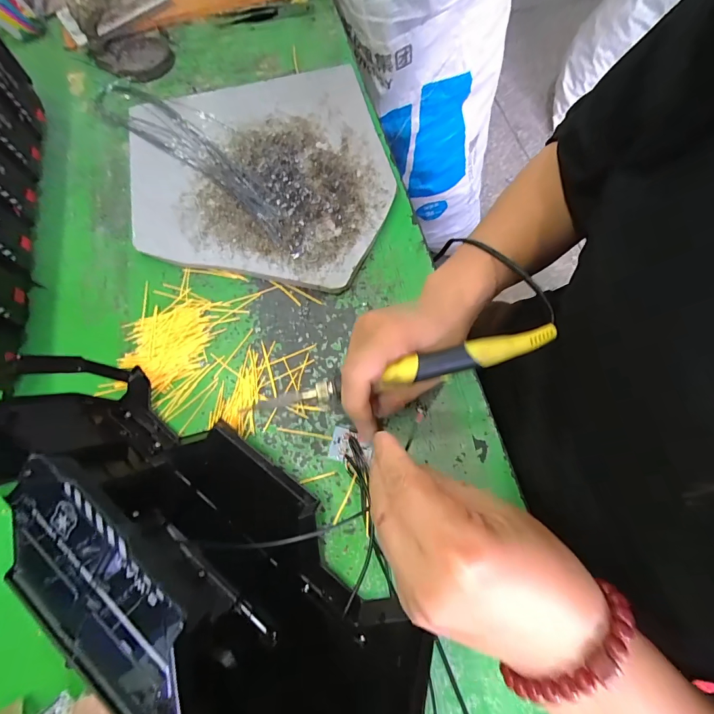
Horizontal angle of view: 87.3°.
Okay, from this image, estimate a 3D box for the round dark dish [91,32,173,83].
[{"bbox_3d":[-0.274,-0.383,0.470,0.092,0.020,0.090,0,69,0],"label":"round dark dish"}]

